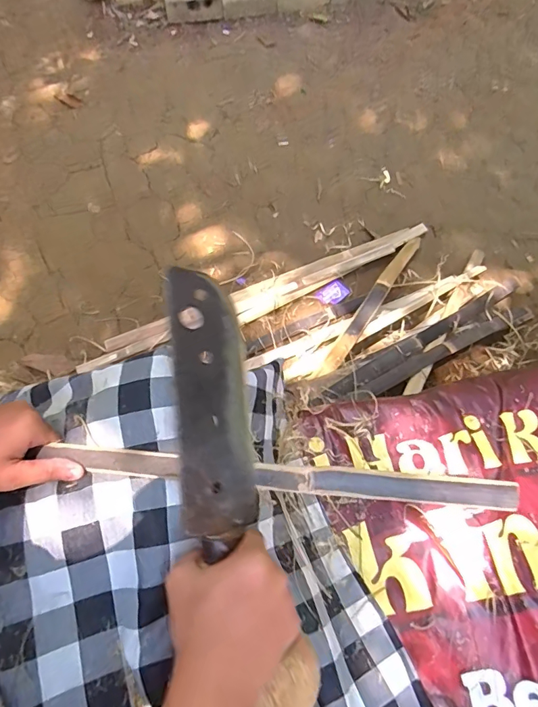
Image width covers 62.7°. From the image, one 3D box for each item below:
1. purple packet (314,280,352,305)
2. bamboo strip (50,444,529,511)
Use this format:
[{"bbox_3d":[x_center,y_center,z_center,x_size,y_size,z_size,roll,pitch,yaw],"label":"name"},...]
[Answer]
[{"bbox_3d":[0.177,-0.164,1.207,0.086,0.010,0.061,-34,70,-14],"label":"purple packet"},{"bbox_3d":[0.016,0.105,0.383,0.402,0.010,0.022,6,66,-2],"label":"bamboo strip"}]

